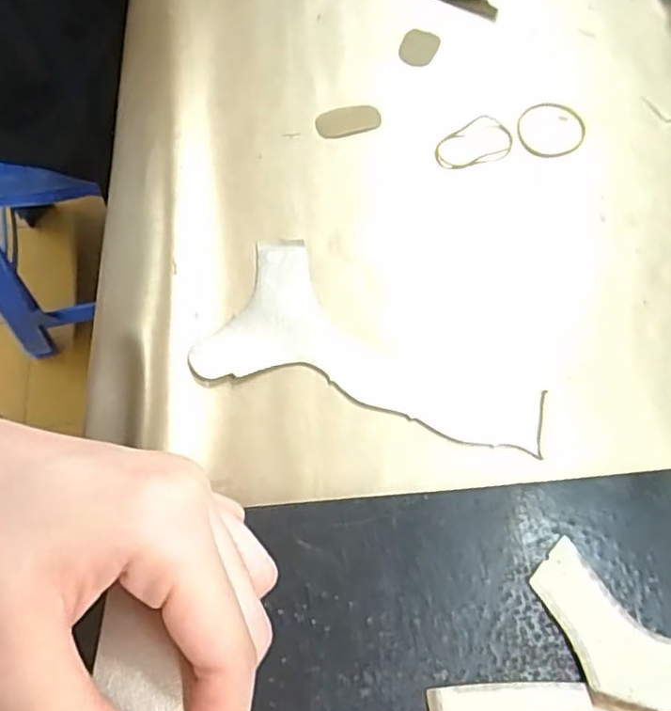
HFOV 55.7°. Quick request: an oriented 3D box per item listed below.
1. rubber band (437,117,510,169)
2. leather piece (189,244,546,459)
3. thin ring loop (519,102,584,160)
[{"bbox_3d":[0.089,-0.132,0.404,0.052,0.006,0.031,-28,73,-12],"label":"rubber band"},{"bbox_3d":[0.025,-0.003,0.351,0.184,0.005,0.084,17,69,4],"label":"leather piece"},{"bbox_3d":[0.139,-0.146,0.411,0.044,0.004,0.043,1,69,-2],"label":"thin ring loop"}]

